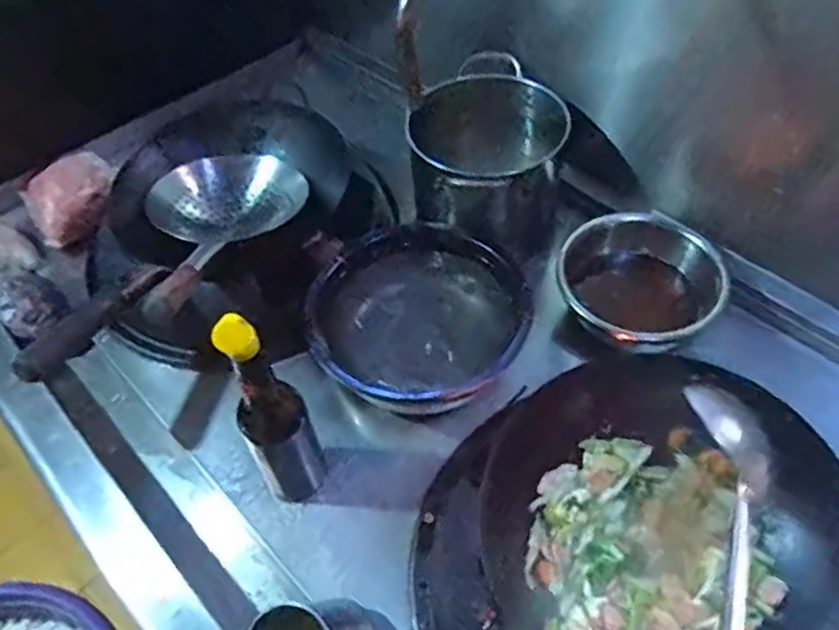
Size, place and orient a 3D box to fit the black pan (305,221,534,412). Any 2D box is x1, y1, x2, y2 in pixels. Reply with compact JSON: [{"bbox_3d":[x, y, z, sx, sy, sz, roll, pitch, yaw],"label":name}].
[{"bbox_3d":[-0.006,-0.003,0.918,0.280,0.083,0.267,-2,51,3],"label":"black pan"}]

